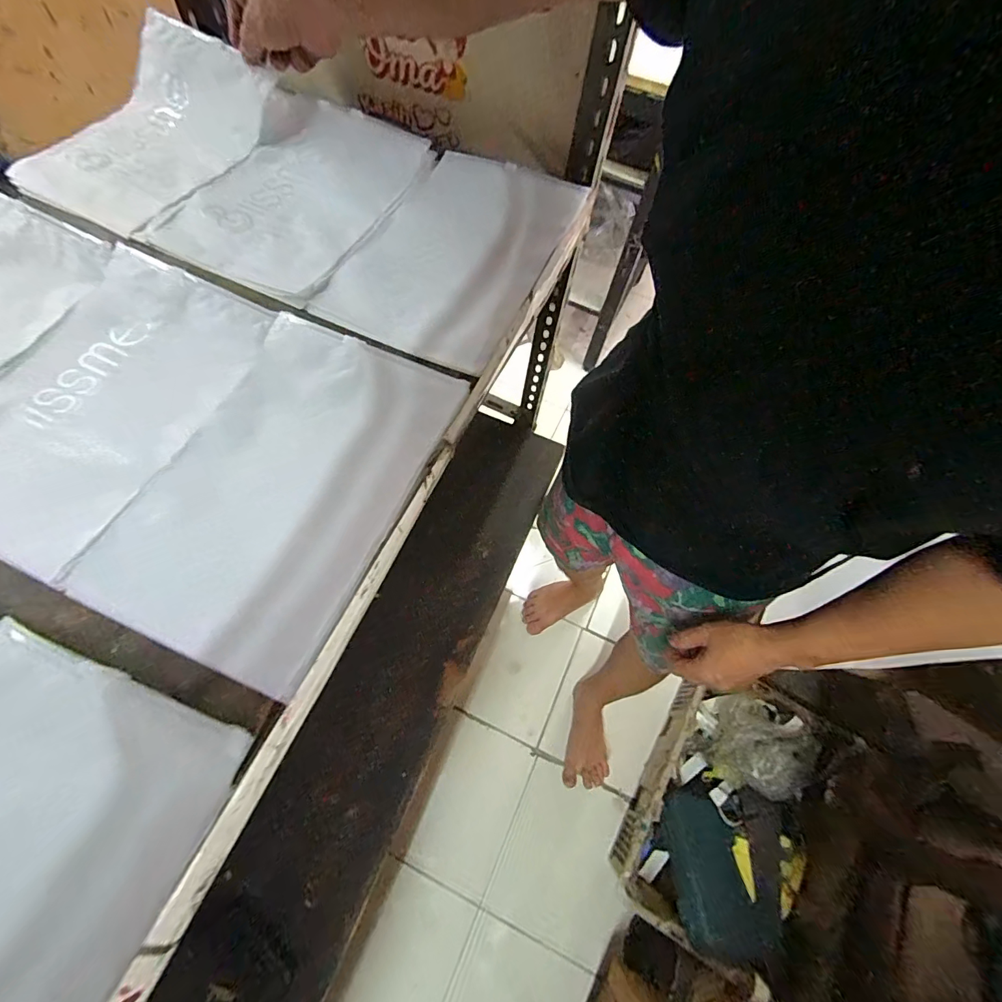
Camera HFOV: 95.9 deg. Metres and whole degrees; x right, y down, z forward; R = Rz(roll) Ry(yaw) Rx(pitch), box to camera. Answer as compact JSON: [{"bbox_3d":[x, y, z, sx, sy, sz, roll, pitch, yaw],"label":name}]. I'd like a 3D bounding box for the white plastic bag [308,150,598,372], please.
[{"bbox_3d":[-0.042,-0.238,0.432,0.169,0.028,0.252,24,67,10],"label":"white plastic bag"}]

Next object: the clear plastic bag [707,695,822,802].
[{"bbox_3d":[0.544,0.524,0.955,0.168,0.125,0.180,30,67,9],"label":"clear plastic bag"}]

